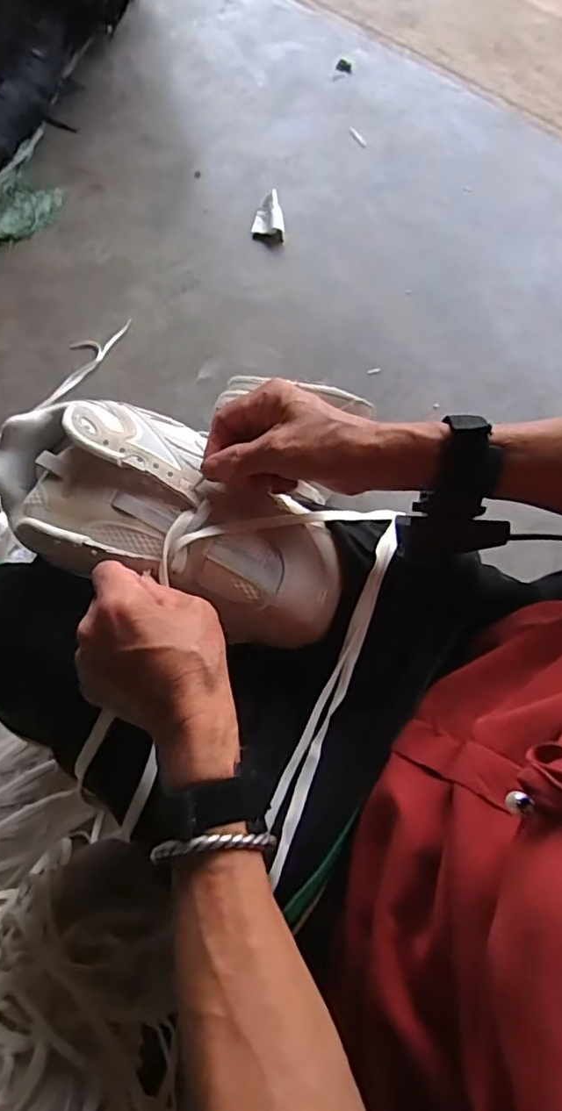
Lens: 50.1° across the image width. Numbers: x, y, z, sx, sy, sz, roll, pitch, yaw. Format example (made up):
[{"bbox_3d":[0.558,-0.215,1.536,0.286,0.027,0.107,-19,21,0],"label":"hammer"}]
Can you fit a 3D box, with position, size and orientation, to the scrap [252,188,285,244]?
[{"bbox_3d":[-0.028,-0.737,1.318,0.072,0.052,0.108,-1,71,0],"label":"scrap"}]

